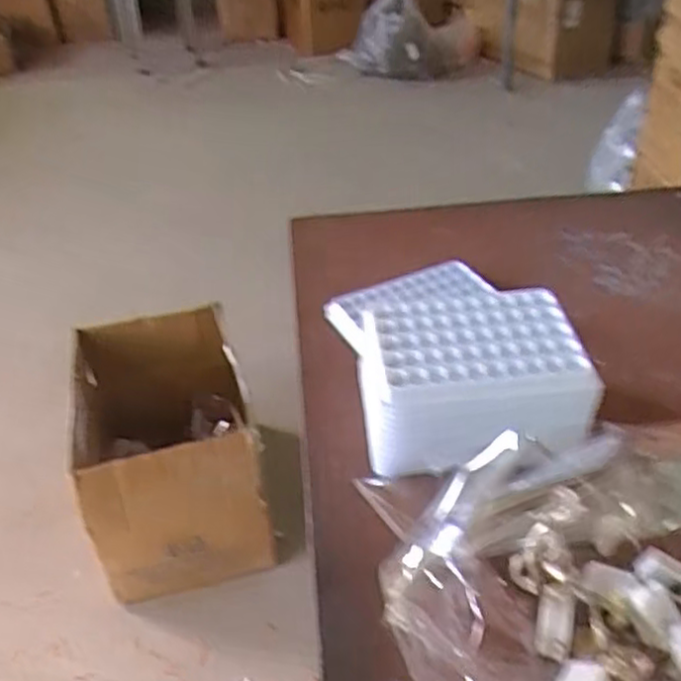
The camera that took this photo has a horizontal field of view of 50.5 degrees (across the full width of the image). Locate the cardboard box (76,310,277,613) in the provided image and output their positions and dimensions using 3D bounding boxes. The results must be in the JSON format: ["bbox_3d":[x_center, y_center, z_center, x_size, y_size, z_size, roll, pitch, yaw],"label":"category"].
[{"bbox_3d":[-0.294,0.191,1.259,0.268,0.322,0.426,-14,38,-12],"label":"cardboard box"}]

